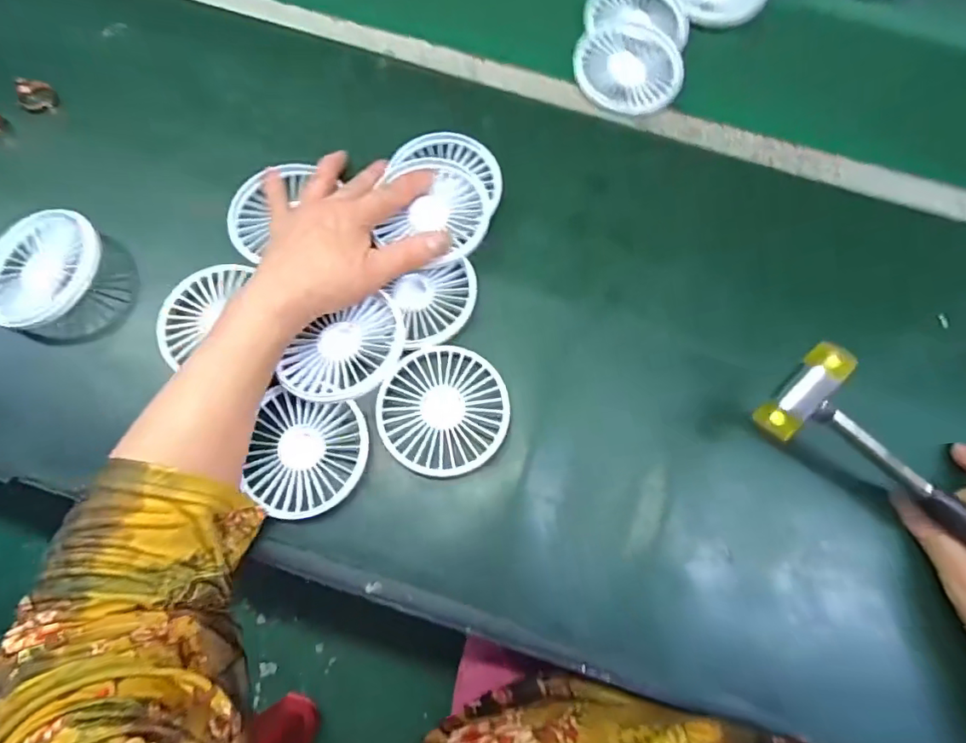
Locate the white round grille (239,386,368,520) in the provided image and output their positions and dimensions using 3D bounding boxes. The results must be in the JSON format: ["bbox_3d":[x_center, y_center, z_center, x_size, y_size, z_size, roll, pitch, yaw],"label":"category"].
[{"bbox_3d":[-0.114,0.055,0.336,0.073,0.011,0.077,1,74,-2],"label":"white round grille"}]

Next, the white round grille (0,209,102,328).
[{"bbox_3d":[-0.313,-0.072,0.365,0.088,0.017,0.088,-3,75,12],"label":"white round grille"}]

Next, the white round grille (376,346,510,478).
[{"bbox_3d":[-0.027,0.026,0.349,0.085,0.009,0.085,1,74,-2],"label":"white round grille"}]

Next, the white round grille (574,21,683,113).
[{"bbox_3d":[0.123,-0.264,0.445,0.087,0.008,0.093,1,74,-2],"label":"white round grille"}]

